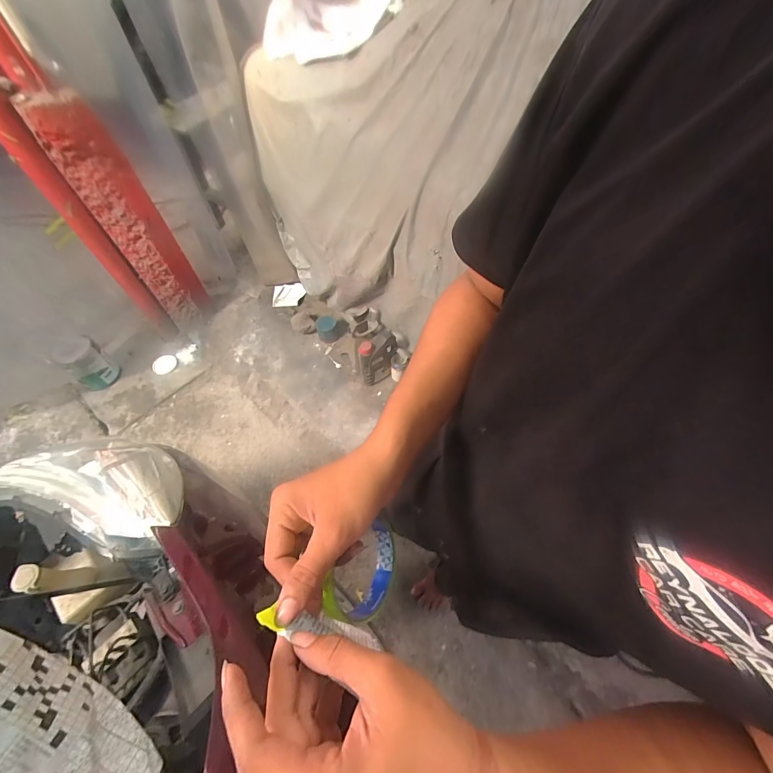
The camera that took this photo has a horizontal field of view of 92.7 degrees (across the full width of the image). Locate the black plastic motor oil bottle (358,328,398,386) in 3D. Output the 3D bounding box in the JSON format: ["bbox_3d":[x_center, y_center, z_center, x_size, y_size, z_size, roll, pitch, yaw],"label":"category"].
[{"bbox_3d":[-0.024,-0.123,1.578,0.080,0.247,0.188,37,66,21],"label":"black plastic motor oil bottle"}]

